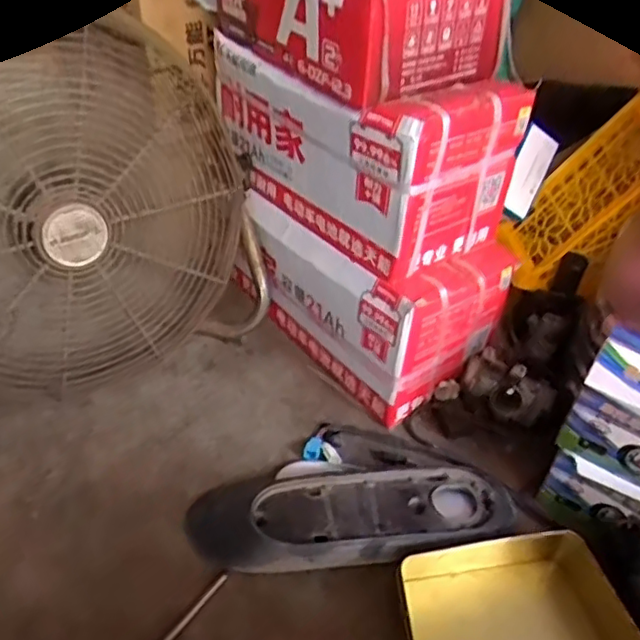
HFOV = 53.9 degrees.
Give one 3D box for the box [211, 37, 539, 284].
[{"bbox_3d":[0.055,-0.254,0.854,0.220,0.199,0.387,-22,47,-29],"label":"box"}]

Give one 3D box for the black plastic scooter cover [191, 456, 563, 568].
[{"bbox_3d":[0.054,0.210,0.711,0.395,0.049,0.150,4,40,-2],"label":"black plastic scooter cover"}]

